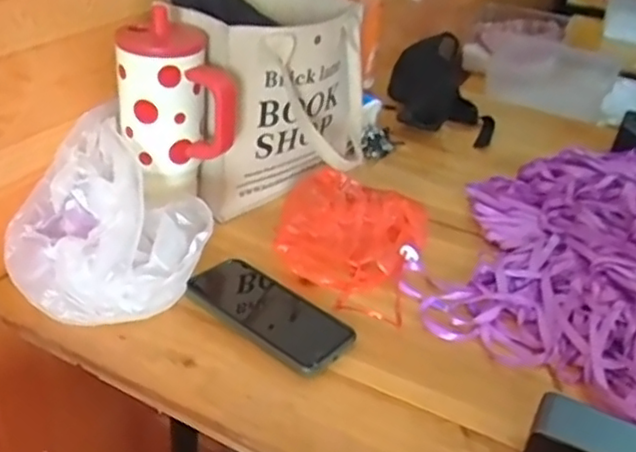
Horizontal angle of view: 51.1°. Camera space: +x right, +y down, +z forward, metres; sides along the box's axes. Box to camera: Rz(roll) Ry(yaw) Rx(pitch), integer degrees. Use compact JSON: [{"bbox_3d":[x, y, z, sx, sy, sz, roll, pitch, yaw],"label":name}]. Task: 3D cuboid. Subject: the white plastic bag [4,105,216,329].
[{"bbox_3d":[-0.199,0.007,0.627,0.212,0.125,0.153,27,37,31],"label":"white plastic bag"}]

